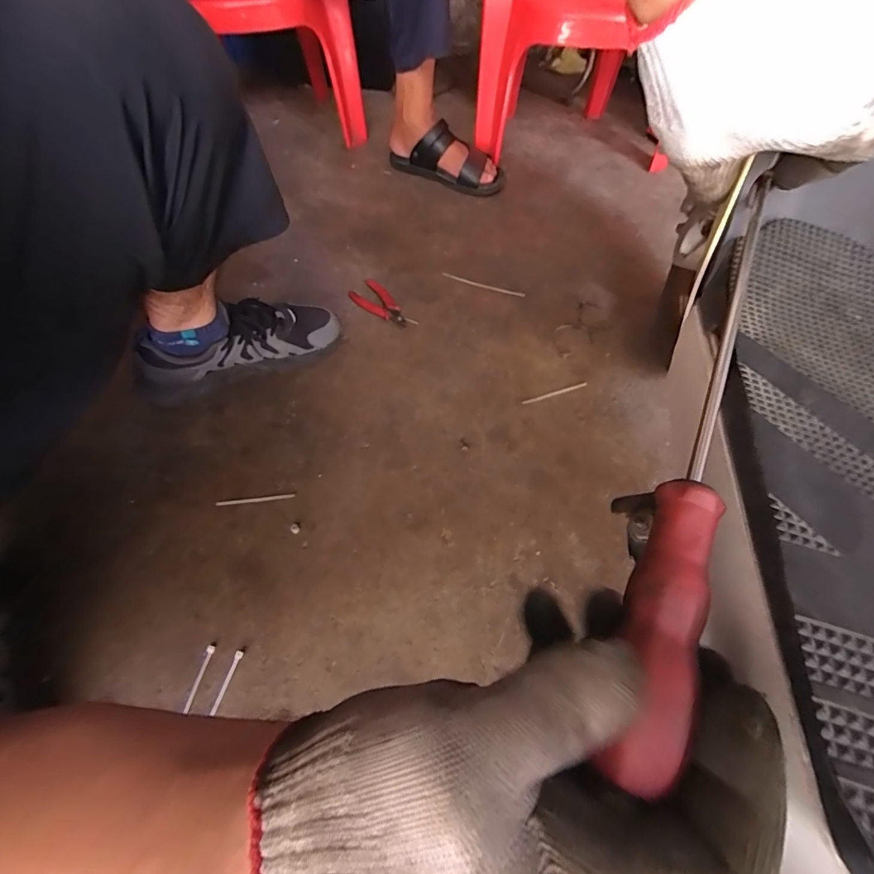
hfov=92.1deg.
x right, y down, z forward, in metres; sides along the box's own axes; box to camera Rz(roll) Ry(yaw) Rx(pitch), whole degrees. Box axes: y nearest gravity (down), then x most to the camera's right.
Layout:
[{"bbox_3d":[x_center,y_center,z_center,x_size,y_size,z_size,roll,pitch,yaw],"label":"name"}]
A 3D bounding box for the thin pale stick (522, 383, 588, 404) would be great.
[{"bbox_3d":[0.174,-0.065,0.622,0.105,0.004,0.007,-17,59,-11],"label":"thin pale stick"}]

